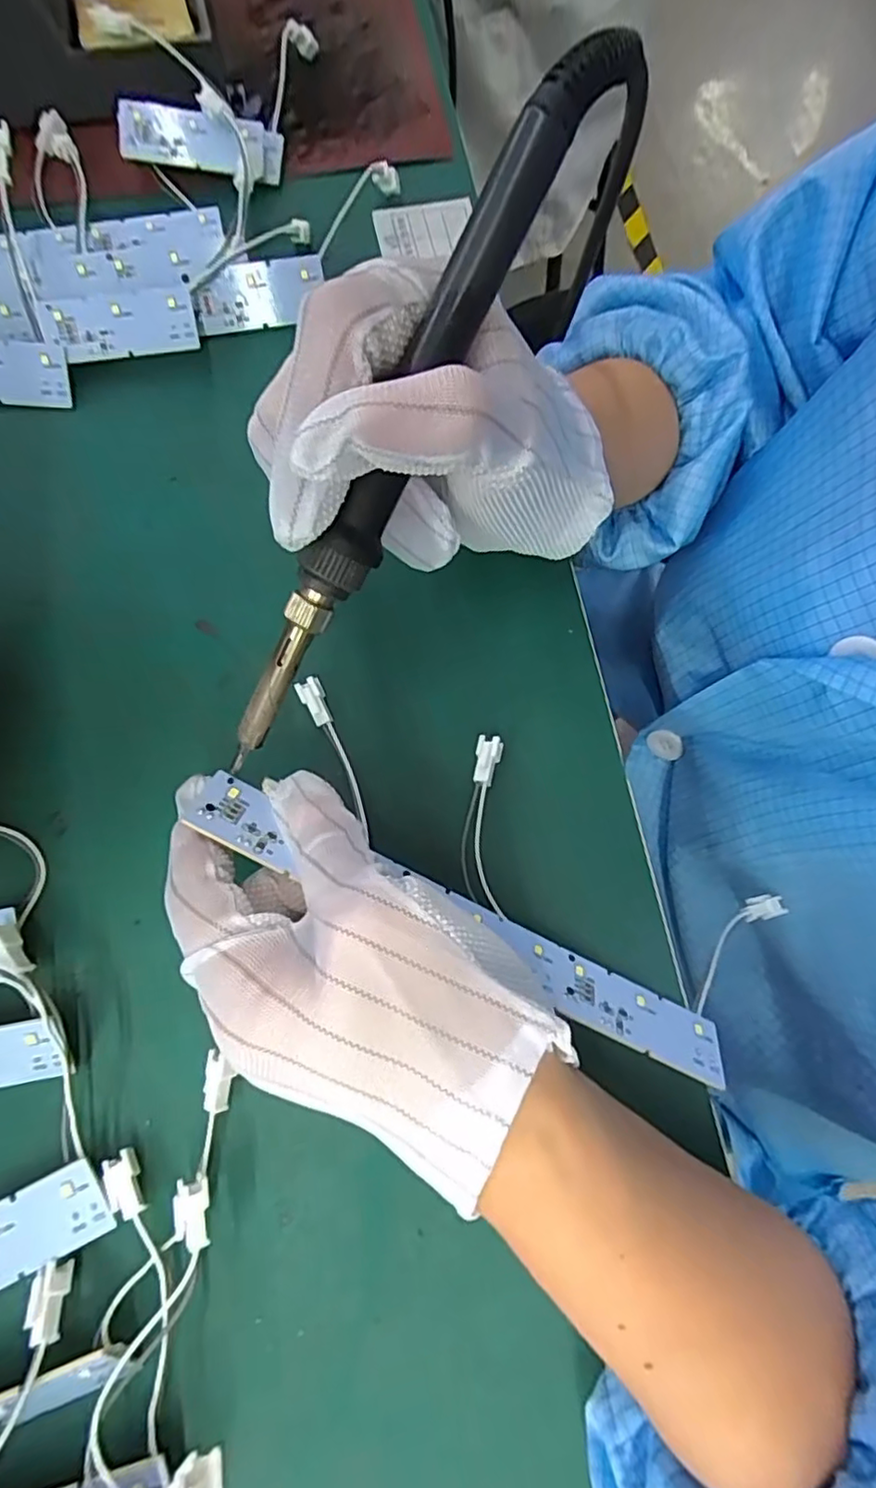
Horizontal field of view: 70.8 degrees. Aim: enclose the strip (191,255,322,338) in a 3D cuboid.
[{"bbox_3d":[-0.082,-0.205,0.282,0.059,0.024,0.005,-15,37,-6],"label":"strip"}]

